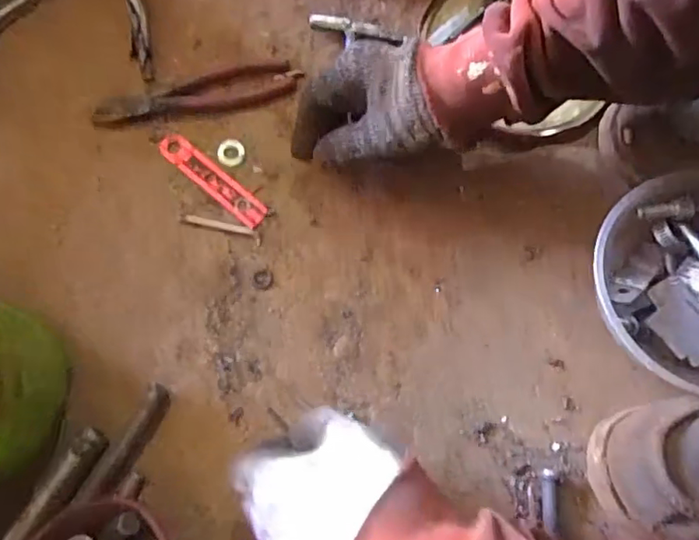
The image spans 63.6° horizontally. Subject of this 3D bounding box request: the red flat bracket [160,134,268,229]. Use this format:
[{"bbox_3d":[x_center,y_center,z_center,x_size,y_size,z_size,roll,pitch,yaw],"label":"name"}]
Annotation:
[{"bbox_3d":[-0.118,-0.079,0.488,0.112,0.009,0.023,38,75,6],"label":"red flat bracket"}]

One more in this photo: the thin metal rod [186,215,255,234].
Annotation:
[{"bbox_3d":[-0.110,-0.039,0.479,0.058,0.004,0.007,13,74,-1],"label":"thin metal rod"}]

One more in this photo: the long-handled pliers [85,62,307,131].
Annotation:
[{"bbox_3d":[-0.134,-0.156,0.501,0.178,0.014,0.042,-13,76,-8],"label":"long-handled pliers"}]

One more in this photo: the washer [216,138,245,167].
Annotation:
[{"bbox_3d":[-0.105,-0.104,0.496,0.024,0.004,0.025,-3,75,-5],"label":"washer"}]

